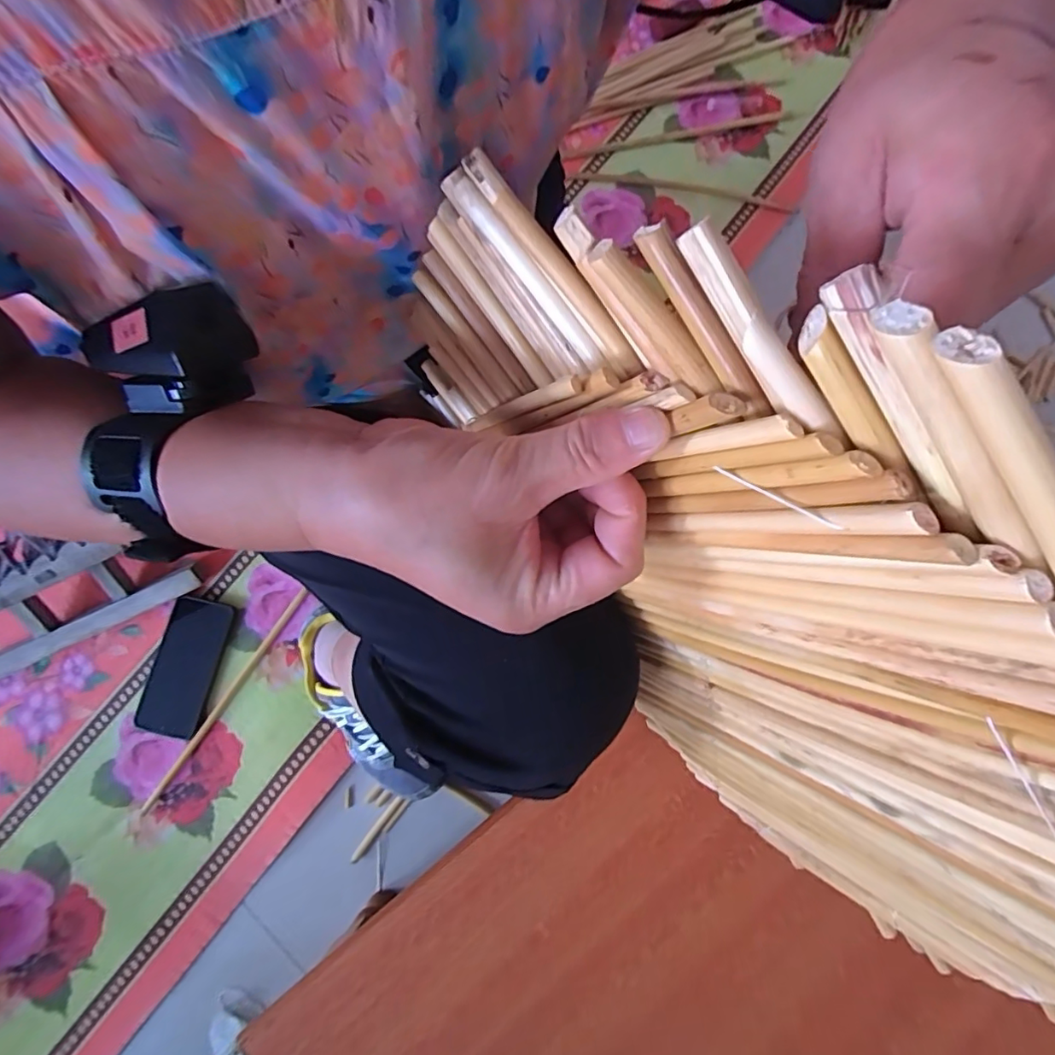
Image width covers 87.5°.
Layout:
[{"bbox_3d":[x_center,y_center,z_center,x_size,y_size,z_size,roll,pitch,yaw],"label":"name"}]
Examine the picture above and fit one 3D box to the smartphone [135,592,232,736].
[{"bbox_3d":[-0.413,0.165,0.660,0.079,0.012,0.156,12,75,3],"label":"smartphone"}]

